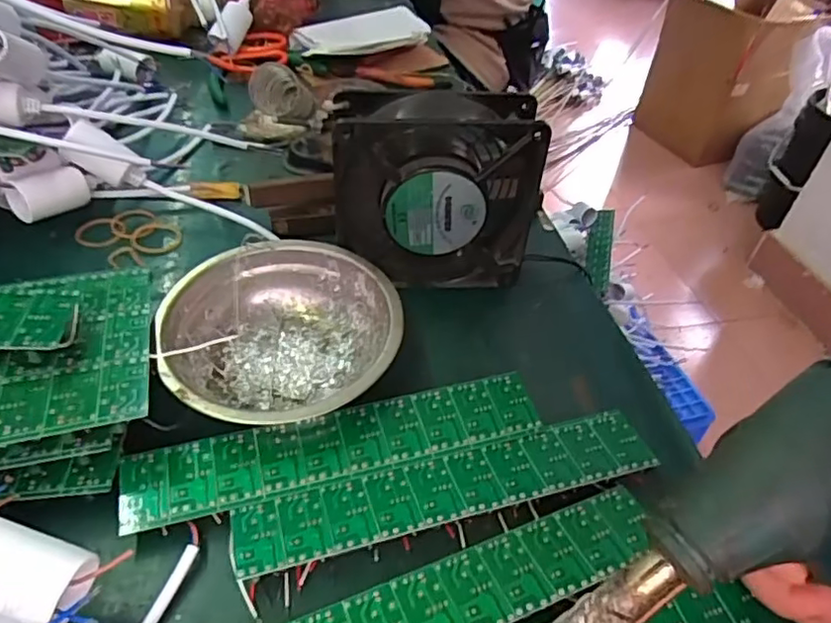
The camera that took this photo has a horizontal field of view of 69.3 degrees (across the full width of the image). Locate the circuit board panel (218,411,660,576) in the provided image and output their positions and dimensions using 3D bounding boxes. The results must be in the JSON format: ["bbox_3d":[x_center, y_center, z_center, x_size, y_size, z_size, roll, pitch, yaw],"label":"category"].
[{"bbox_3d":[0.018,0.082,0.286,0.201,0.004,0.036,-10,40,-15],"label":"circuit board panel"}]

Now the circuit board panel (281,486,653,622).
[{"bbox_3d":[0.013,0.118,0.245,0.197,0.004,0.036,-16,48,-18],"label":"circuit board panel"}]

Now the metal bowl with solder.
[{"bbox_3d":[-0.072,0.015,0.332,0.121,0.038,0.122,2,45,-2],"label":"metal bowl with solder"}]

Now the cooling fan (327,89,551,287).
[{"bbox_3d":[0.011,-0.074,0.374,0.121,0.115,0.045,-1,45,-4],"label":"cooling fan"}]

